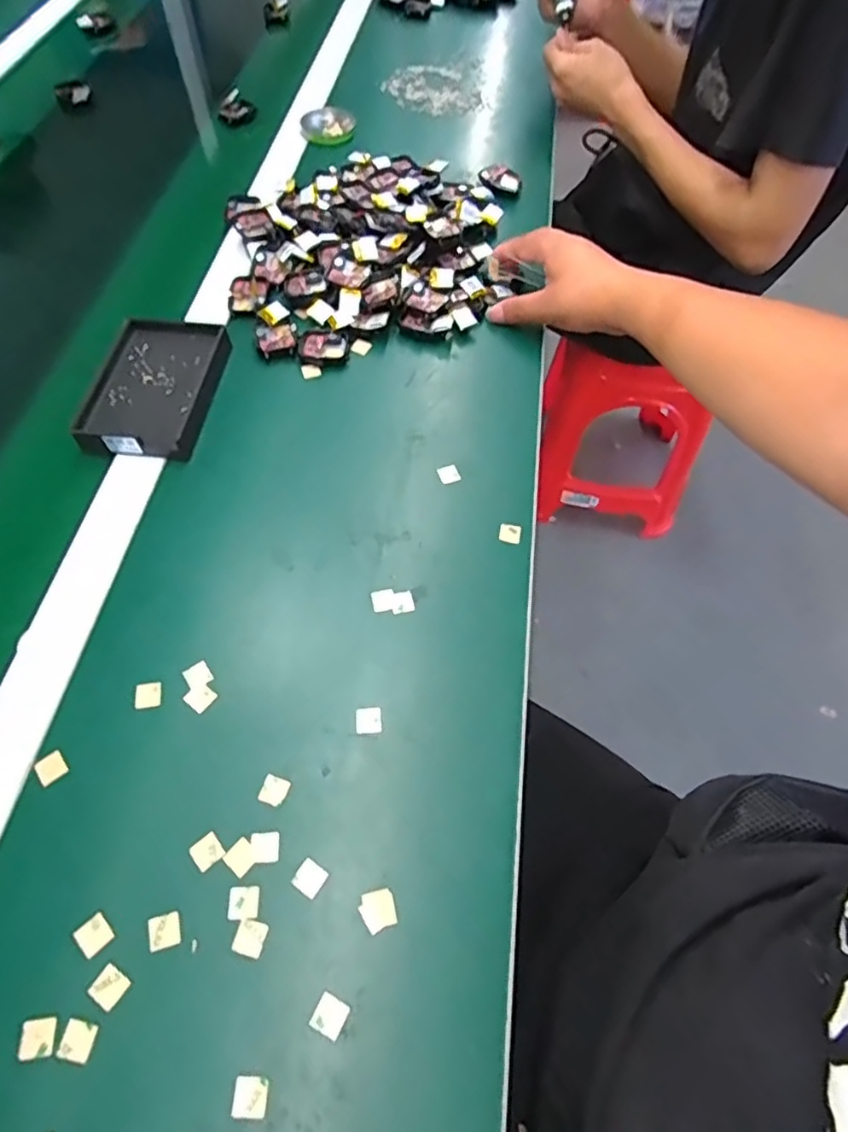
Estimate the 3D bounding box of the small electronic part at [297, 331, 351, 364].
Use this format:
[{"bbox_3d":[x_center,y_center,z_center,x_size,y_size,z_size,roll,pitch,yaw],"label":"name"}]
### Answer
[{"bbox_3d":[-0.091,-0.198,0.547,0.045,0.011,0.033,7,61,0],"label":"small electronic part"}]

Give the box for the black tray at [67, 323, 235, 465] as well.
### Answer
[{"bbox_3d":[-0.224,-0.153,0.509,0.094,0.020,0.141,5,61,-1],"label":"black tray"}]

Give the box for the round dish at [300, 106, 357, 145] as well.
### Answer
[{"bbox_3d":[-0.118,-0.541,0.744,0.066,0.019,0.057,-5,61,-4],"label":"round dish"}]

